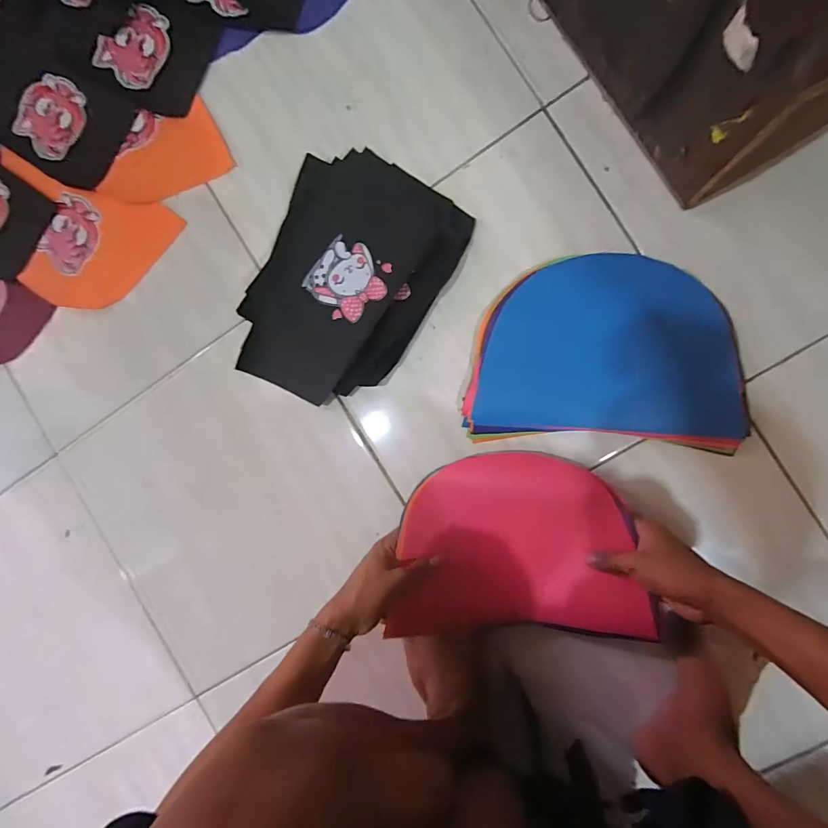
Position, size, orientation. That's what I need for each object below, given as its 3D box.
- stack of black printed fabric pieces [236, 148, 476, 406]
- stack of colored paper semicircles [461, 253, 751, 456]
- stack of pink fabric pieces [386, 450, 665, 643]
[{"bbox_3d":[-0.081,-0.157,0.520,0.205,0.026,0.294,28,95,7],"label":"stack of black printed fabric pieces"},{"bbox_3d":[0.217,-0.072,0.490,0.296,0.015,0.210,2,92,8],"label":"stack of colored paper semicircles"},{"bbox_3d":[0.108,0.146,0.472,0.259,0.044,0.192,-5,93,8],"label":"stack of pink fabric pieces"}]

